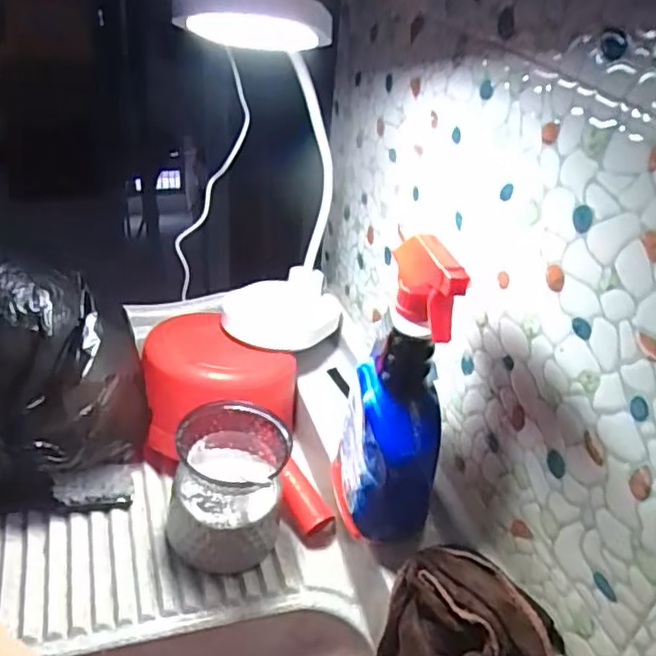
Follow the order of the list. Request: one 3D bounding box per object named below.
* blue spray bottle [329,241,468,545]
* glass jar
[{"bbox_3d":[0.055,0.052,0.509,0.073,0.268,0.078,6,35,1],"label":"blue spray bottle"},{"bbox_3d":[-0.091,0.150,0.594,0.099,0.131,0.102,4,35,-3],"label":"glass jar"}]

